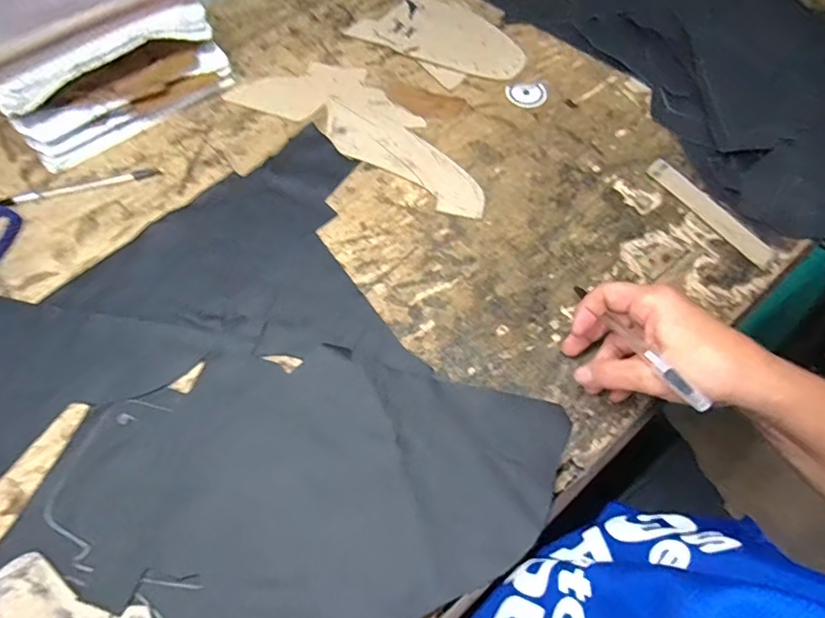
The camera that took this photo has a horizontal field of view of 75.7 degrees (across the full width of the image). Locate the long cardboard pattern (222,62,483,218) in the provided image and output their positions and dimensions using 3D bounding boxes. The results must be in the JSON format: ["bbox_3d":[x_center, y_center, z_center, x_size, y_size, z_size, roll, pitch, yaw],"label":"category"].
[{"bbox_3d":[-0.040,-0.180,0.513,0.274,0.004,0.097,31,67,15],"label":"long cardboard pattern"}]

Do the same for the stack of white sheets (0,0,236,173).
[{"bbox_3d":[-0.279,-0.223,0.492,0.197,0.078,0.086,-34,68,-17],"label":"stack of white sheets"}]

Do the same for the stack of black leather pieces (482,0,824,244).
[{"bbox_3d":[0.315,-0.304,0.574,0.315,0.020,0.500,-31,67,-15],"label":"stack of black leather pieces"}]

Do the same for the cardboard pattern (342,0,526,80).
[{"bbox_3d":[0.036,-0.300,0.574,0.180,0.004,0.103,26,65,12],"label":"cardboard pattern"}]

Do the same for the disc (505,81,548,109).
[{"bbox_3d":[0.116,-0.218,0.535,0.039,0.004,0.039,0,62,0],"label":"disc"}]

